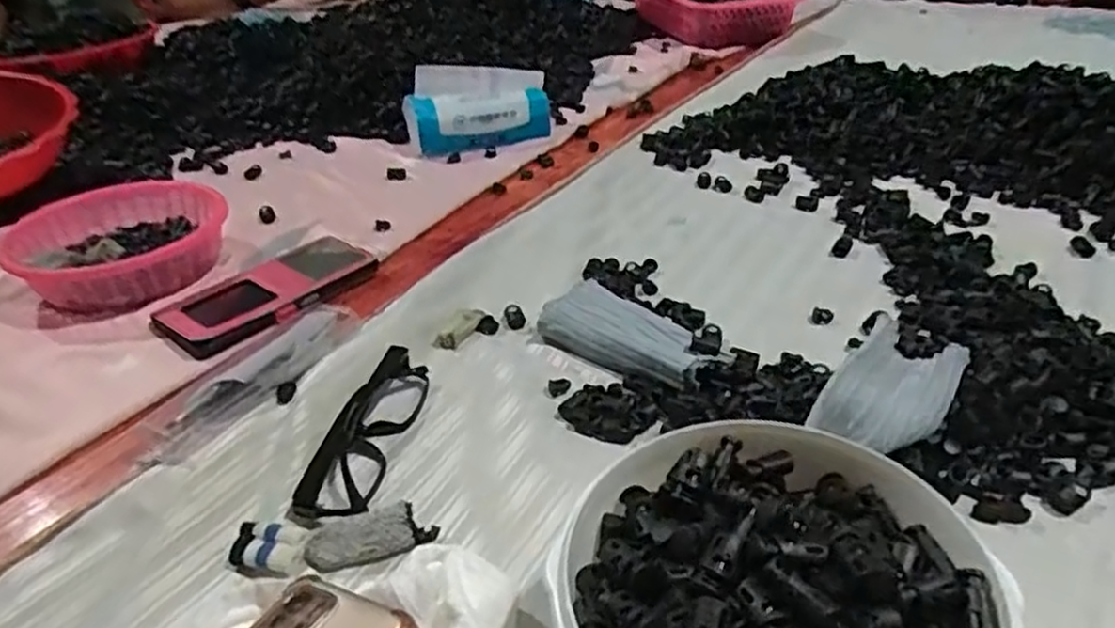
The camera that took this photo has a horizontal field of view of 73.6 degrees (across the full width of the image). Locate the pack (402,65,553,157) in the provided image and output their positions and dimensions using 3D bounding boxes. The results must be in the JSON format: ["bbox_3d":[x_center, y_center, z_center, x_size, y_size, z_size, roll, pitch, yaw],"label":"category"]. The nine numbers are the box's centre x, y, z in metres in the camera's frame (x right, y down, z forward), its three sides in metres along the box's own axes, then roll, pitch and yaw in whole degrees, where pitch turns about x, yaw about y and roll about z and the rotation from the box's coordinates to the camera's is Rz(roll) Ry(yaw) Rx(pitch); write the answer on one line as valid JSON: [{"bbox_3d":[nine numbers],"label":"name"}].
[{"bbox_3d":[-0.095,-0.242,0.881,0.163,0.105,0.044,-12,-11,-8],"label":"pack"}]

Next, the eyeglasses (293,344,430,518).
[{"bbox_3d":[-0.108,0.064,0.445,0.035,0.024,0.136,4,34,13],"label":"eyeglasses"}]

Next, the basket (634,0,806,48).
[{"bbox_3d":[0.259,-0.532,1.274,0.201,0.085,0.255,-12,34,-14],"label":"basket"}]

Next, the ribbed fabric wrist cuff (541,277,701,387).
[{"bbox_3d":[0.047,0.014,0.507,0.122,0.029,0.059,23,42,36],"label":"ribbed fabric wrist cuff"}]

